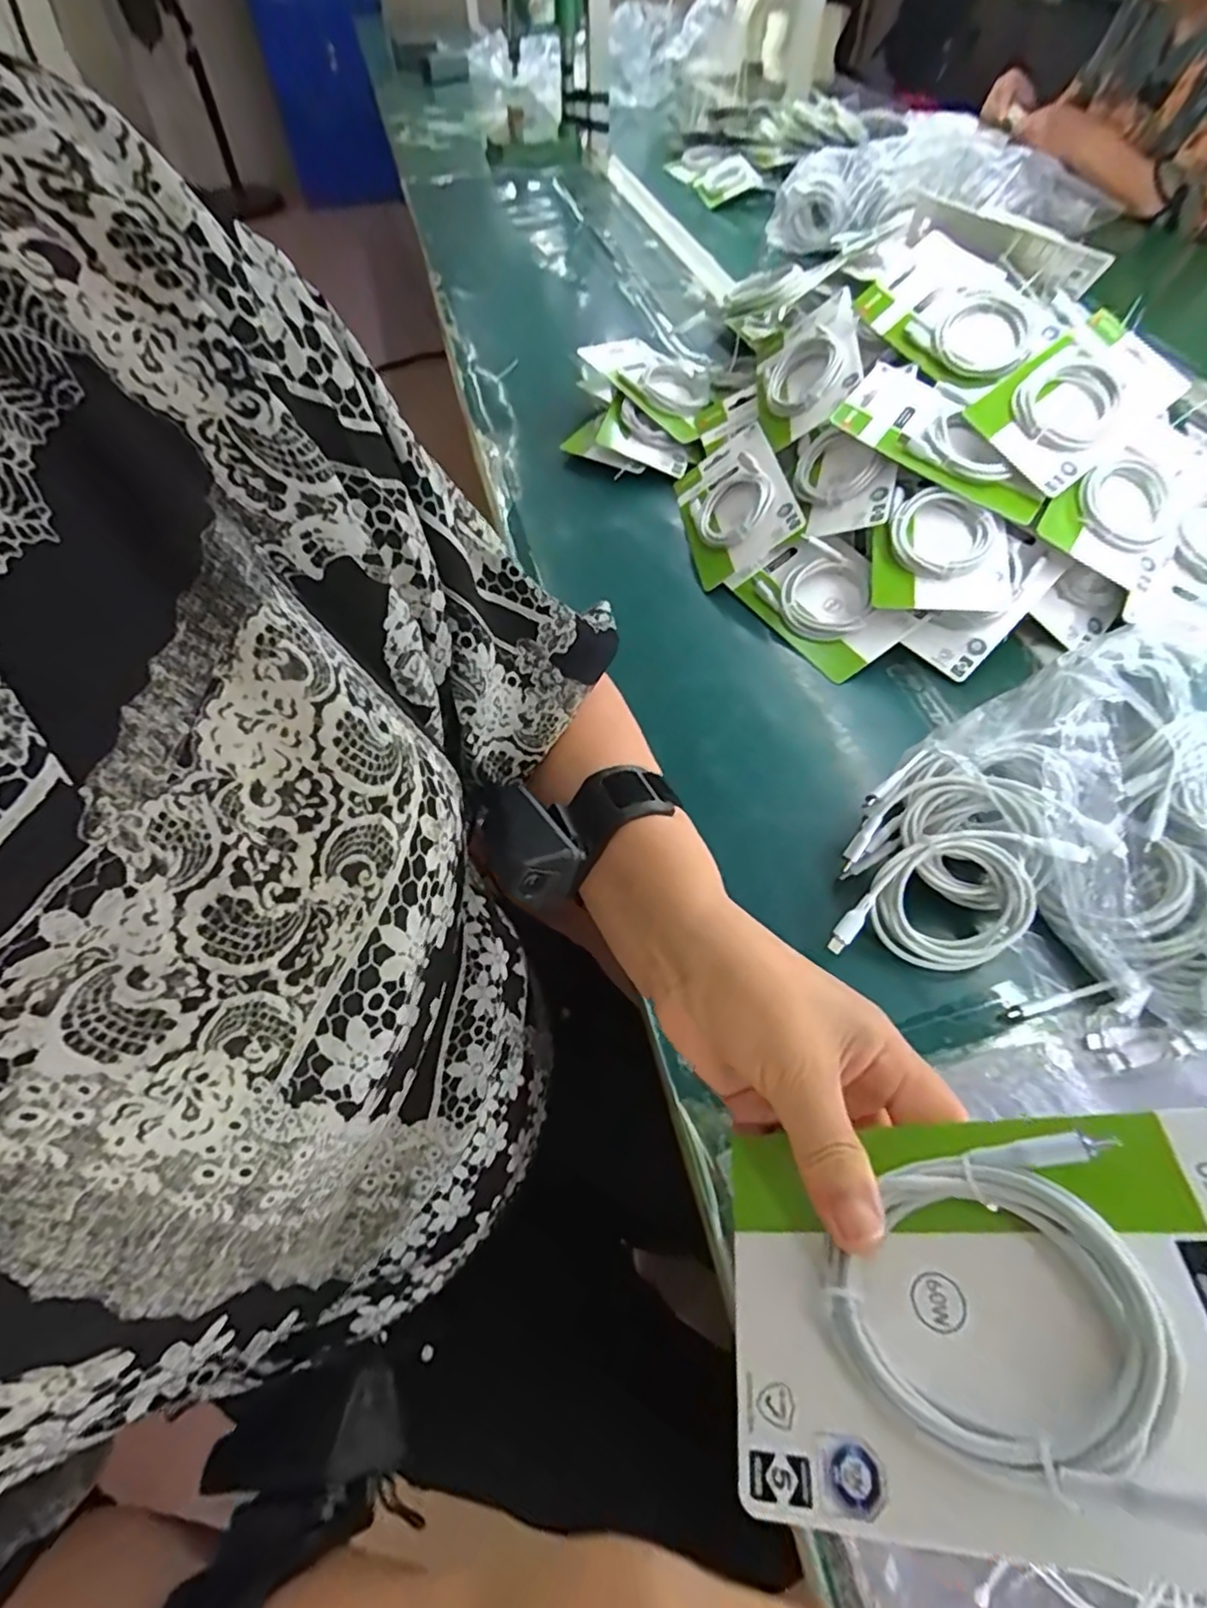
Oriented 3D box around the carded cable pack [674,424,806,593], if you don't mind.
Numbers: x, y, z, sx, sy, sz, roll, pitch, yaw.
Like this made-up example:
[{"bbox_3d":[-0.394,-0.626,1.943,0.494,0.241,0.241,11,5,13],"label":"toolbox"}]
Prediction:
[{"bbox_3d":[0.124,-0.288,0.619,0.098,0.024,0.172,-29,52,30],"label":"carded cable pack"}]

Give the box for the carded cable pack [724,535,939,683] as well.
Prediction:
[{"bbox_3d":[0.188,-0.178,0.558,0.095,0.022,0.145,-39,67,2],"label":"carded cable pack"}]

